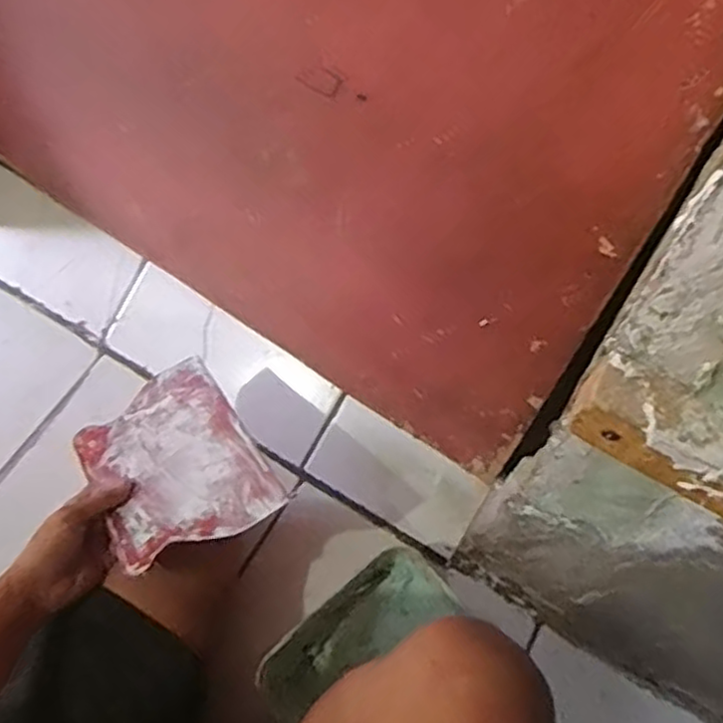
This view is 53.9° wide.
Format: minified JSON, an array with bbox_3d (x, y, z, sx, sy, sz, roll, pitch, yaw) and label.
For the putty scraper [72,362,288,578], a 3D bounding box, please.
[{"bbox_3d":[-0.174,0.090,0.648,0.142,0.010,0.211,-31,49,-12],"label":"putty scraper"}]

